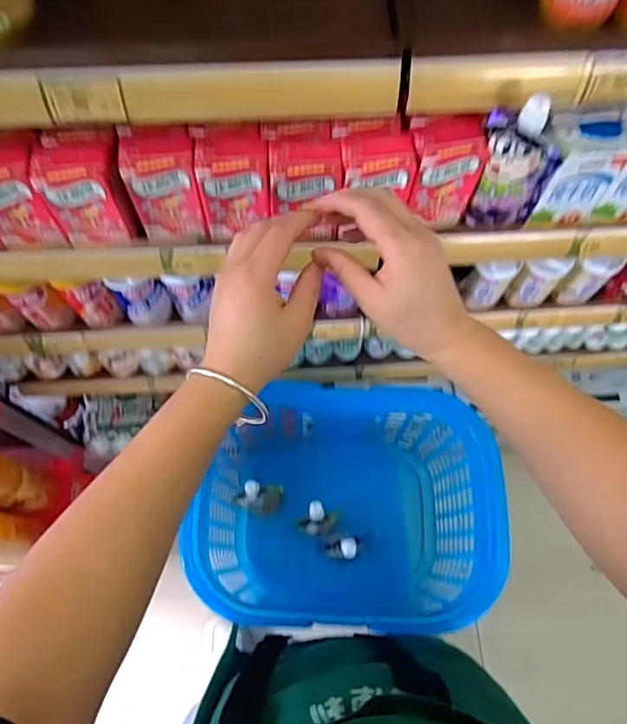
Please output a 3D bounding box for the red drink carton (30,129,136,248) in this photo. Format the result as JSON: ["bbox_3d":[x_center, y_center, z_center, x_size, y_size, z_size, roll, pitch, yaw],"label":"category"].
[{"bbox_3d":[-0.217,-0.168,0.520,0.075,0.100,0.060,-2,70,-1],"label":"red drink carton"}]

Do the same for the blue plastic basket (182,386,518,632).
[{"bbox_3d":[0.044,0.227,0.852,0.424,0.292,0.308,2,70,1],"label":"blue plastic basket"}]

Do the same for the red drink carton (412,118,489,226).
[{"bbox_3d":[0.125,-0.184,0.525,0.065,0.101,0.048,-8,70,-3],"label":"red drink carton"}]

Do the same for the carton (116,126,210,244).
[{"bbox_3d":[-0.146,-0.172,0.525,0.070,0.107,0.061,-12,70,-5],"label":"carton"}]

